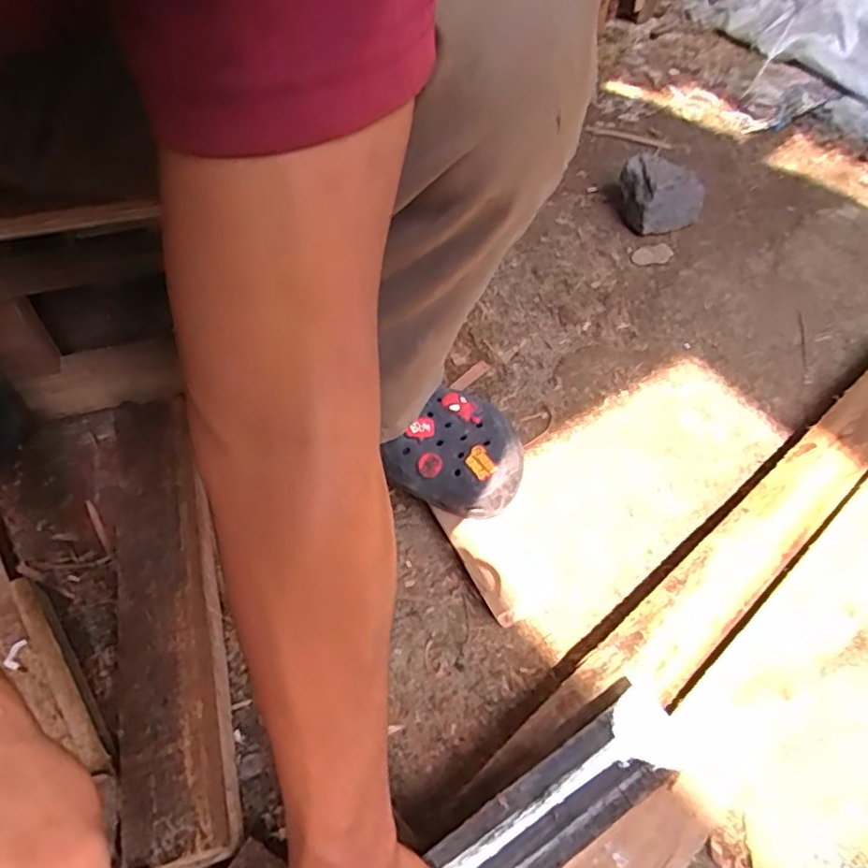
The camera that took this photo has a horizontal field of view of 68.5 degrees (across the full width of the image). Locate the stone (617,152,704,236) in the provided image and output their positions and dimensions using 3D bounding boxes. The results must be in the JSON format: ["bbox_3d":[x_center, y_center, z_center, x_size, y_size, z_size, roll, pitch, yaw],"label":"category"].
[{"bbox_3d":[0.298,-0.318,0.851,0.121,0.078,0.102,20,58,12],"label":"stone"}]

